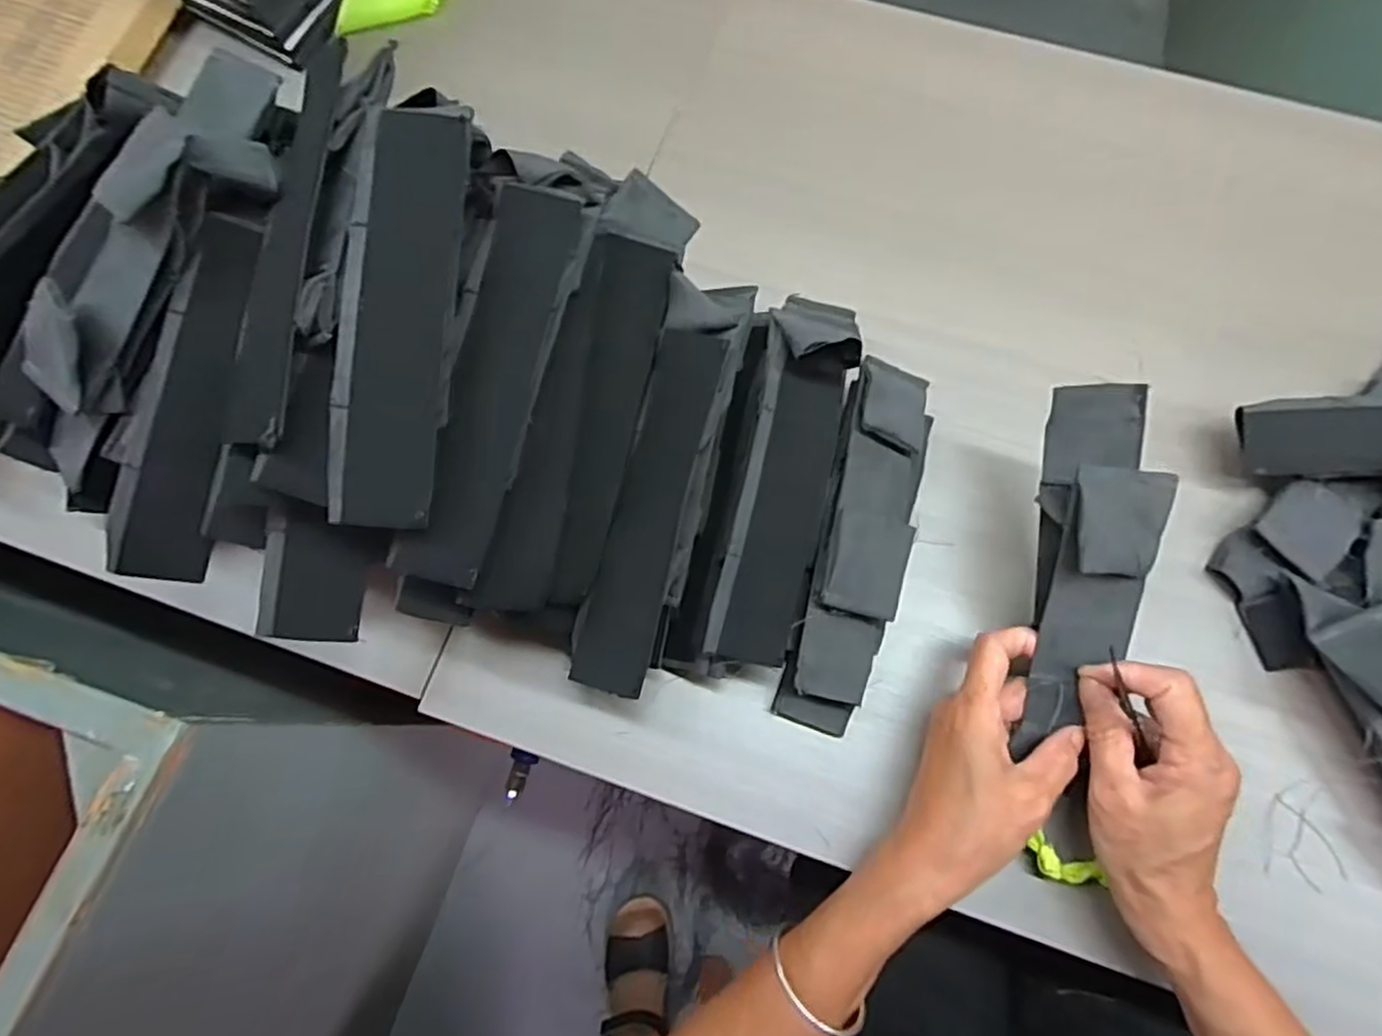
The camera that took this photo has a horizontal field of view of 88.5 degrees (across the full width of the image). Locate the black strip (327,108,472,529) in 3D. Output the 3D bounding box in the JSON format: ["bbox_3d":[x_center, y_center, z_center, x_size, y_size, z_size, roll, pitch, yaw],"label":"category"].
[{"bbox_3d":[-0.130,-0.087,0.314,0.045,0.014,0.179,5,88,2],"label":"black strip"}]

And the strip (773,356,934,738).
[{"bbox_3d":[0.102,0.009,0.413,0.059,0.052,0.226,13,75,4],"label":"strip"}]

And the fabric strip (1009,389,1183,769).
[{"bbox_3d":[0.204,0.026,0.361,0.049,0.039,0.180,5,96,2],"label":"fabric strip"}]

